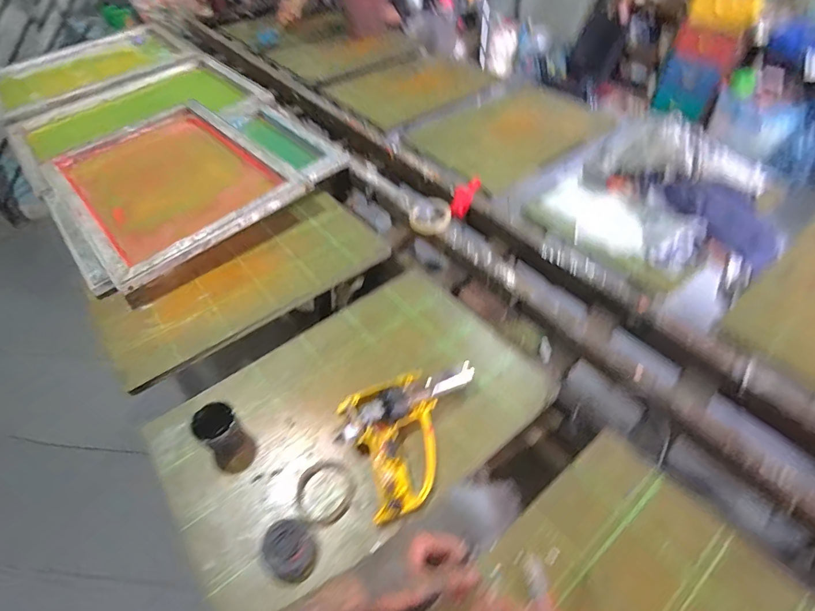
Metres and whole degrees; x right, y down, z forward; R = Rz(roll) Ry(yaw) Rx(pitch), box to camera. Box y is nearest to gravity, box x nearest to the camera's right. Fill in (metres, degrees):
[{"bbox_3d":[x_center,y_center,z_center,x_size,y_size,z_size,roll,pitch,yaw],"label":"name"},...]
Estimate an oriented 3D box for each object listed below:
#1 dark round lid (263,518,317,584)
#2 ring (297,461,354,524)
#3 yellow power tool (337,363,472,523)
[{"bbox_3d":[-0.158,0.330,0.566,0.058,0.027,0.073,-34,56,-26],"label":"dark round lid"},{"bbox_3d":[-0.124,0.279,0.632,0.086,0.008,0.083,0,48,0],"label":"ring"},{"bbox_3d":[0.020,0.190,0.667,0.236,0.049,0.183,-24,52,-20],"label":"yellow power tool"}]

